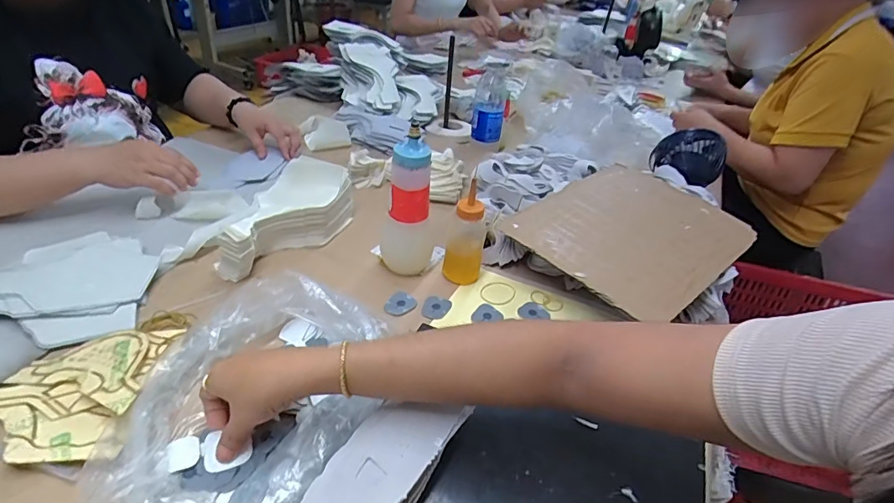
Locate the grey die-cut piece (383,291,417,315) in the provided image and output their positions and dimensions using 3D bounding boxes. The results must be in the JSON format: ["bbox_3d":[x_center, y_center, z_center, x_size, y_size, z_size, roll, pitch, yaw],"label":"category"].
[{"bbox_3d":[-0.058,0.067,0.599,0.034,0.004,0.036,1,49,-1],"label":"grey die-cut piece"}]

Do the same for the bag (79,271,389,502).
[{"bbox_3d":[-0.177,0.137,0.432,0.211,0.064,0.269,9,37,5],"label":"bag"}]

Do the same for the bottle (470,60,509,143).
[{"bbox_3d":[0.089,-0.310,1.002,0.067,0.139,0.072,7,36,2],"label":"bottle"}]

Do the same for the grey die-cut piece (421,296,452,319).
[{"bbox_3d":[-0.014,0.071,0.599,0.033,0.006,0.036,3,36,-2],"label":"grey die-cut piece"}]

